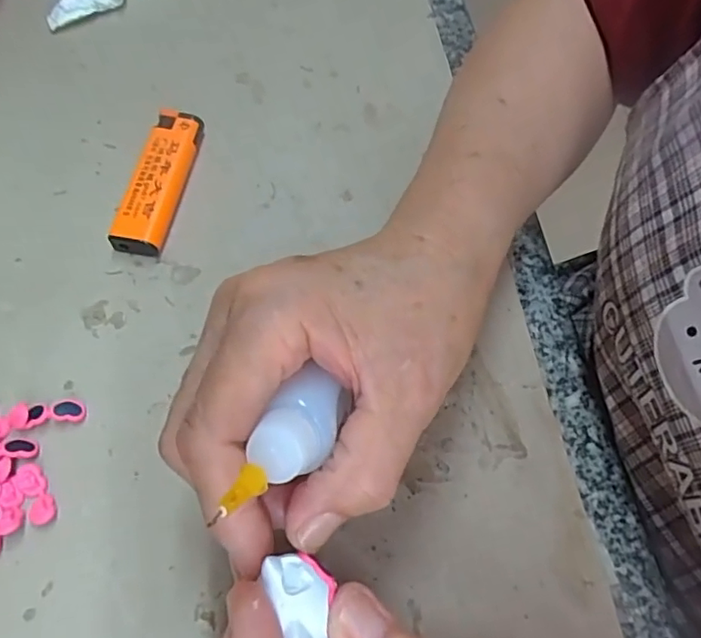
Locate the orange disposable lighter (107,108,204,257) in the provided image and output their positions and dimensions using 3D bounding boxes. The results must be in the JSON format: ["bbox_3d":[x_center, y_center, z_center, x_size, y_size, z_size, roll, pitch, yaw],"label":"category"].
[{"bbox_3d":[-0.093,-0.069,0.284,0.024,0.013,0.080,10,63,1],"label":"orange disposable lighter"}]

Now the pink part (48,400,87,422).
[{"bbox_3d":[-0.113,0.037,0.232,0.013,0.005,0.010,3,63,-2],"label":"pink part"}]

